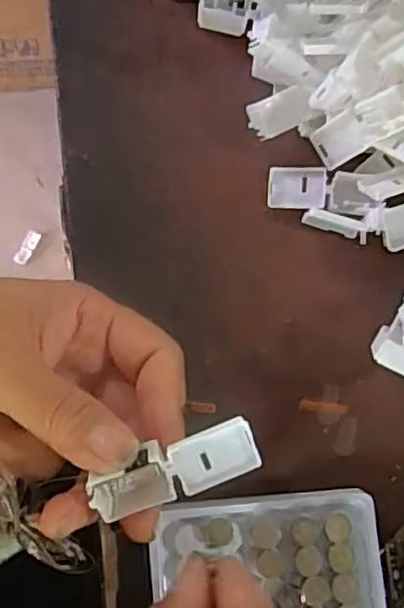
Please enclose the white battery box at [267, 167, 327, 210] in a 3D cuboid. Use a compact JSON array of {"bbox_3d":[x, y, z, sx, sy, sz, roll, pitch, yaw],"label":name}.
[{"bbox_3d":[0.046,-0.056,0.315,0.028,0.008,0.020,3,77,-4],"label":"white battery box"}]

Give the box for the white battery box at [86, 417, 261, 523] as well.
[{"bbox_3d":[-0.009,0.054,0.218,0.054,0.013,0.022,-21,117,1],"label":"white battery box"}]

